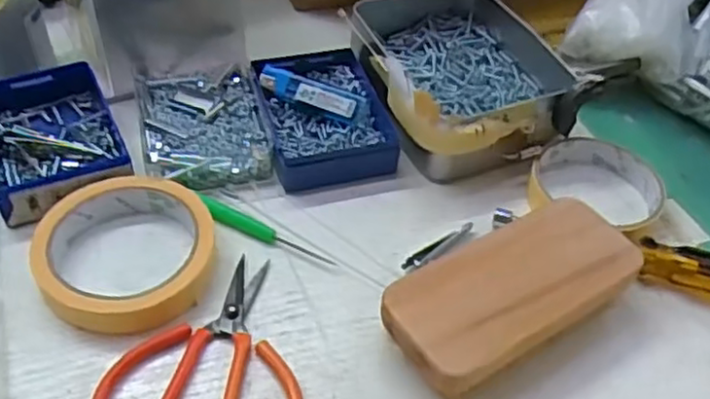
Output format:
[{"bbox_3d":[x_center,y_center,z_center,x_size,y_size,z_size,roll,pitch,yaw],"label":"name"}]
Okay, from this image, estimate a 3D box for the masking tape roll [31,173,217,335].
[{"bbox_3d":[-0.129,0.023,0.383,0.094,0.026,0.101,2,47,-2],"label":"masking tape roll"}]

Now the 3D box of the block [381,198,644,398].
[{"bbox_3d":[0.084,0.050,0.367,0.144,0.041,0.066,-23,53,-23],"label":"block"}]

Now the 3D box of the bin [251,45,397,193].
[{"bbox_3d":[-0.022,-0.059,0.475,0.080,0.028,0.109,-9,49,-12],"label":"bin"}]

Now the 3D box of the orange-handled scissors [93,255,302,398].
[{"bbox_3d":[-0.069,0.079,0.353,0.098,0.006,0.119,10,47,5],"label":"orange-handled scissors"}]

